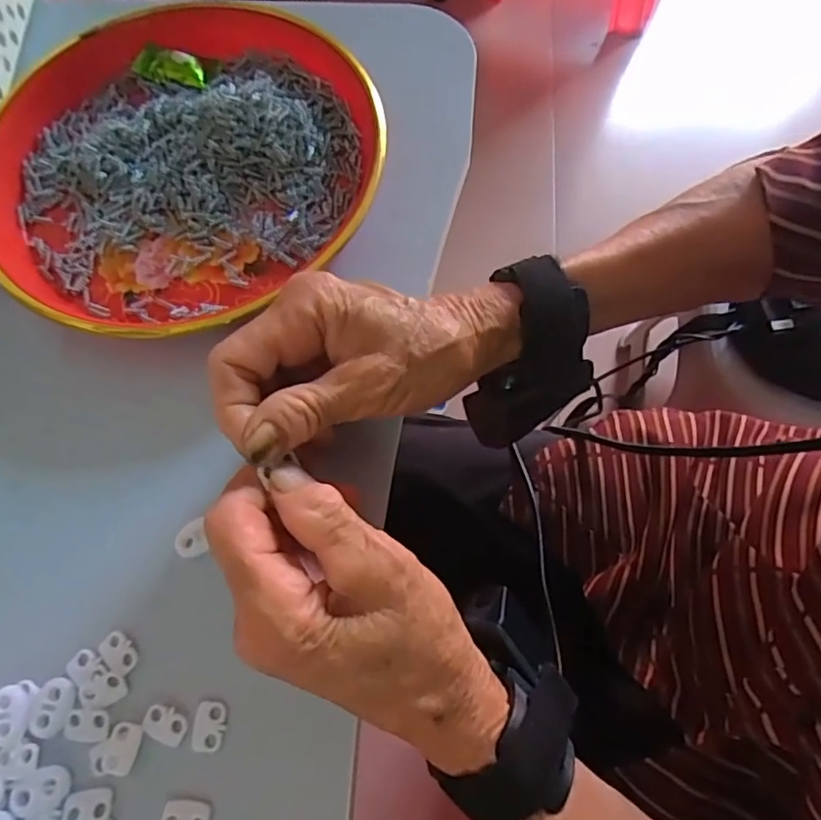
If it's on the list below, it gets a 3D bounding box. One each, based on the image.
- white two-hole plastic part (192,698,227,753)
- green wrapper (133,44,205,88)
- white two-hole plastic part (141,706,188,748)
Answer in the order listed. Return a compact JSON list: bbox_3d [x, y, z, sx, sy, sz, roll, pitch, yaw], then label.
[{"bbox_3d":[-0.081,0.127,0.236,0.013,0.004,0.018,-2,68,1],"label":"white two-hole plastic part"},{"bbox_3d":[-0.145,-0.207,0.352,0.040,0.014,0.015,8,69,6],"label":"green wrapper"},{"bbox_3d":[-0.099,0.126,0.235,0.018,0.004,0.012,22,71,11],"label":"white two-hole plastic part"}]

